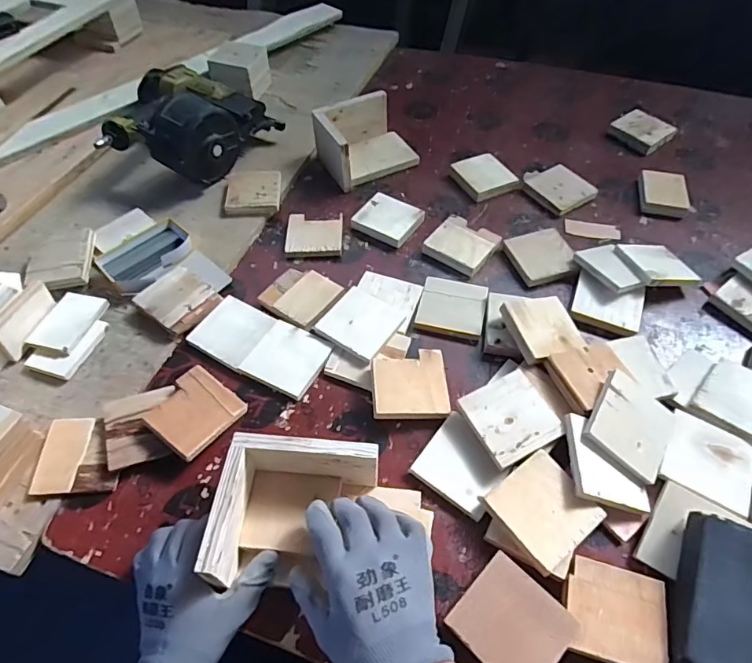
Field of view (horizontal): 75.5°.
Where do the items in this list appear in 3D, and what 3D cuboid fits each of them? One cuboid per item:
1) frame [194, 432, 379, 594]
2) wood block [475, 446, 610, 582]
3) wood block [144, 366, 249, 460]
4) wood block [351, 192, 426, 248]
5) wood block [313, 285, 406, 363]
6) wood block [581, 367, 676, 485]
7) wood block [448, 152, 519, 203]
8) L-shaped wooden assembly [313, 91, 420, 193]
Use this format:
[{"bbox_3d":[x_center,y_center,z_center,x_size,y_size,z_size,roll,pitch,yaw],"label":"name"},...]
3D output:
[{"bbox_3d":[-0.074,0.170,0.462,0.140,0.065,0.124,4,55,2],"label":"frame"},{"bbox_3d":[0.174,0.184,0.501,0.093,0.016,0.096,-35,67,-22],"label":"wood block"},{"bbox_3d":[-0.211,0.092,0.564,0.085,0.009,0.094,34,49,14],"label":"wood block"},{"bbox_3d":[0.021,-0.182,0.780,0.093,0.018,0.080,27,59,17],"label":"wood block"},{"bbox_3d":[-0.019,-0.012,0.648,0.091,0.013,0.091,31,60,19],"label":"wood block"},{"bbox_3d":[0.282,0.104,0.538,0.089,0.012,0.095,37,66,0],"label":"wood block"},{"bbox_3d":[0.185,-0.269,0.840,0.086,0.025,0.088,-21,58,-15],"label":"wood block"},{"bbox_3d":[-0.019,-0.339,0.853,0.153,0.082,0.124,-25,59,-17],"label":"L-shaped wooden assembly"}]

